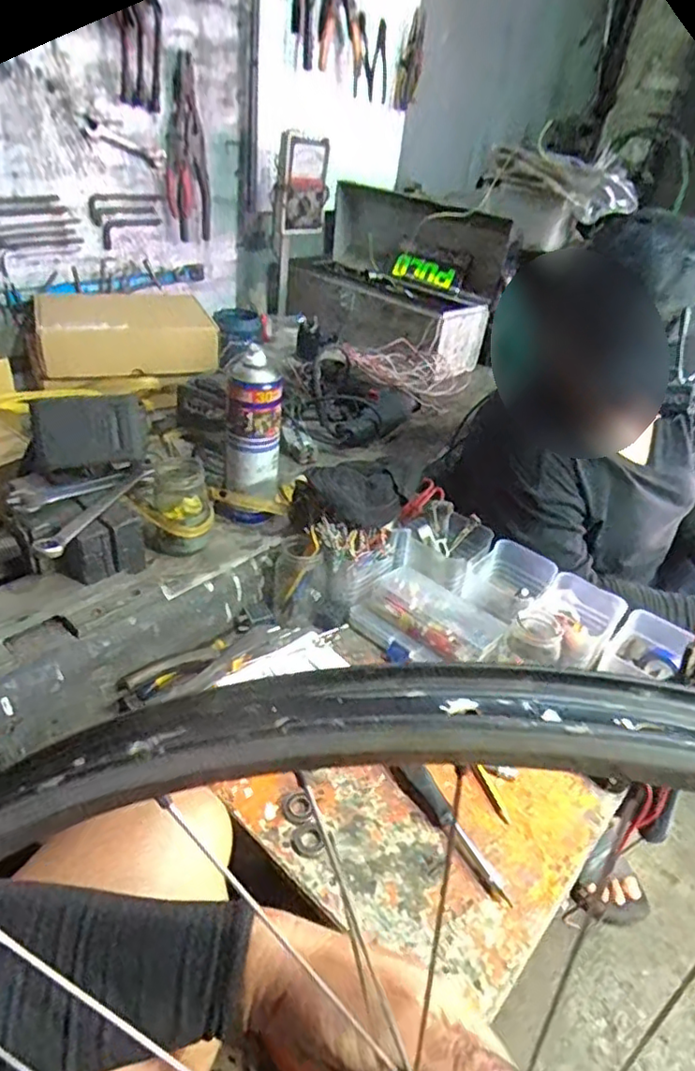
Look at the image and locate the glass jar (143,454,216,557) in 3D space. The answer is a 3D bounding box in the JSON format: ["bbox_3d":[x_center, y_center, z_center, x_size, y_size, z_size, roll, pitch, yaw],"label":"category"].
[{"bbox_3d":[-0.206,-0.036,0.739,0.086,0.105,0.097,-1,36,-12],"label":"glass jar"}]

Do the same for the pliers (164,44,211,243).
[{"bbox_3d":[-0.302,-0.707,1.147,0.039,0.297,0.116,18,48,16],"label":"pliers"}]

